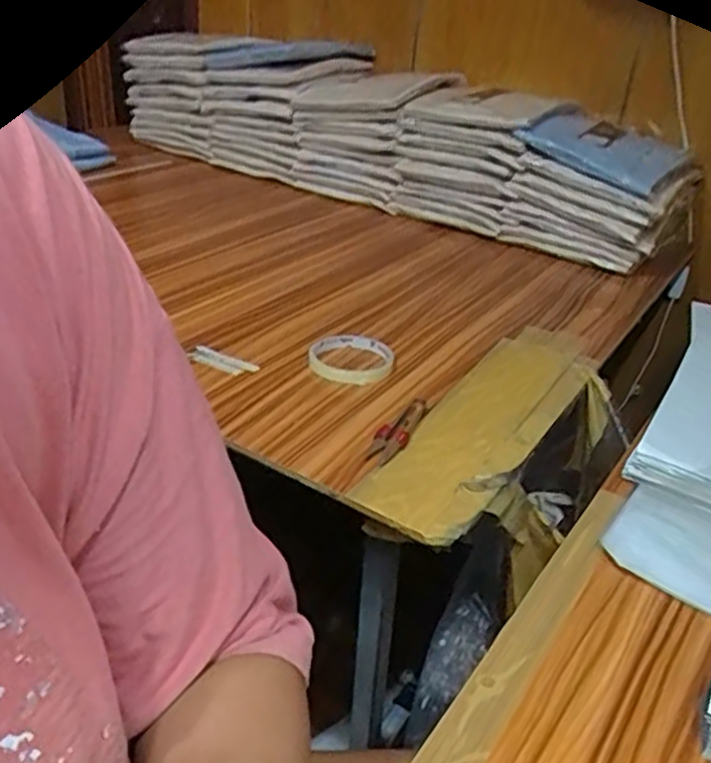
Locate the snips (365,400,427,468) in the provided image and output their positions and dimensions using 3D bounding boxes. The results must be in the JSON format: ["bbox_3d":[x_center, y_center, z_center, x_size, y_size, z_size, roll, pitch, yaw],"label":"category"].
[{"bbox_3d":[0.039,0.043,0.634,0.028,0.006,0.102,19,32,23],"label":"snips"}]

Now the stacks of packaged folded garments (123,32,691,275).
[{"bbox_3d":[0.036,-0.438,1.262,1.009,0.224,0.234,23,34,29],"label":"stacks of packaged folded garments"}]

